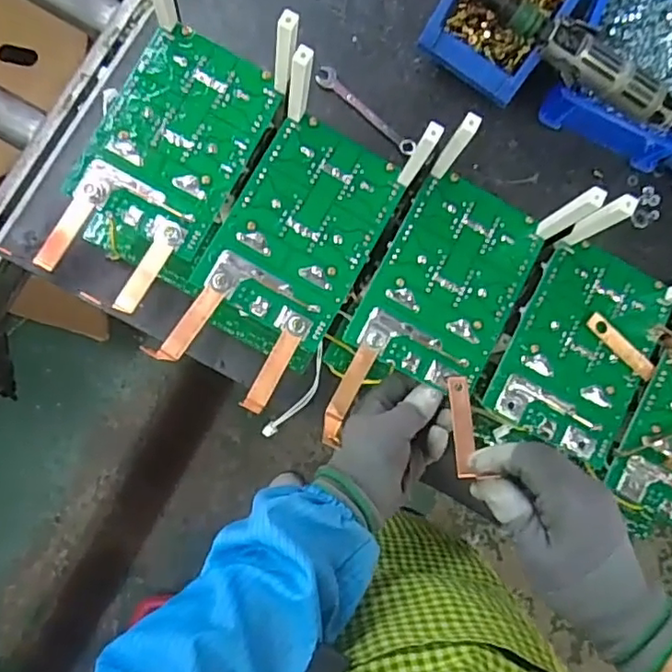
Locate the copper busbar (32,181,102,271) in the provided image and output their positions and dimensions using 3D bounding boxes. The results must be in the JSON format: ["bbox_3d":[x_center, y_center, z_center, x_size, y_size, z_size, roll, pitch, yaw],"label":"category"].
[{"bbox_3d":[-0.203,-0.084,0.448,0.017,0.009,0.075,29,82,-4],"label":"copper busbar"}]

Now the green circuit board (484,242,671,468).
[{"bbox_3d":[0.203,0.011,0.485,0.112,0.009,0.160,28,82,-4],"label":"green circuit board"}]

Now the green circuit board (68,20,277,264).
[{"bbox_3d":[-0.129,-0.148,0.466,0.110,0.011,0.179,28,82,-4],"label":"green circuit board"}]

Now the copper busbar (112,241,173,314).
[{"bbox_3d":[-0.148,-0.045,0.455,0.015,0.005,0.061,30,82,-3],"label":"copper busbar"}]

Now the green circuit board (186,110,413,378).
[{"bbox_3d":[-0.030,-0.077,0.468,0.110,0.004,0.184,29,82,-4],"label":"green circuit board"}]

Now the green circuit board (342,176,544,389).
[{"bbox_3d":[0.093,-0.043,0.479,0.113,0.007,0.159,27,82,-4],"label":"green circuit board"}]

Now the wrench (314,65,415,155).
[{"bbox_3d":[0.033,-0.237,0.627,0.129,0.012,0.022,40,81,-2],"label":"wrench"}]

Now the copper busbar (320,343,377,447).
[{"bbox_3d":[0.008,0.047,0.470,0.016,0.013,0.084,24,96,-4],"label":"copper busbar"}]

